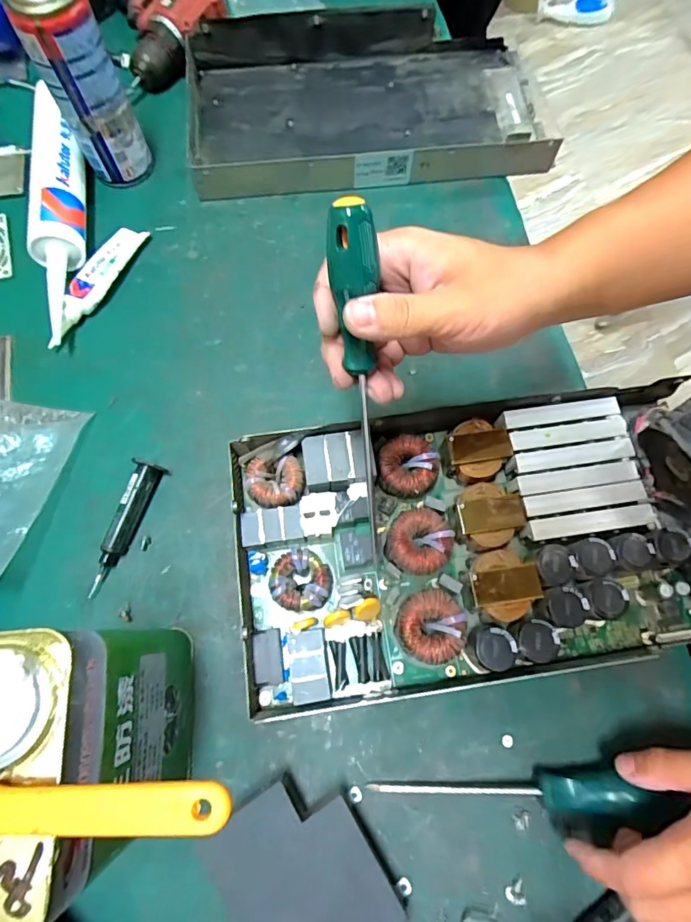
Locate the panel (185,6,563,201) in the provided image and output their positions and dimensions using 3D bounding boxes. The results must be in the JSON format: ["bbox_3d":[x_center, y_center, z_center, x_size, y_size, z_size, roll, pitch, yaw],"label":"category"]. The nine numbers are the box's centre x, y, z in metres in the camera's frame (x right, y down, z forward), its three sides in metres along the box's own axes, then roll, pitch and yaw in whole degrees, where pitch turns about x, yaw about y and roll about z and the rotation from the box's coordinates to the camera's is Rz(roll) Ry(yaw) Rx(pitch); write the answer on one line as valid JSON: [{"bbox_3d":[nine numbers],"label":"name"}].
[{"bbox_3d":[0.021,-0.407,0.544,0.395,0.054,0.213,-6,71,-3],"label":"panel"}]

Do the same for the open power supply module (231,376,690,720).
[{"bbox_3d":[0.124,0.053,0.366,0.419,0.084,0.211,-7,71,-3],"label":"open power supply module"}]

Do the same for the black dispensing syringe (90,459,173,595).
[{"bbox_3d":[-0.185,0.051,0.394,0.026,0.020,0.111,19,72,6],"label":"black dispensing syringe"}]

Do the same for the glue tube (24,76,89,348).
[{"bbox_3d":[-0.288,-0.241,0.478,0.055,0.051,0.268,-4,71,-2],"label":"glue tube"}]

